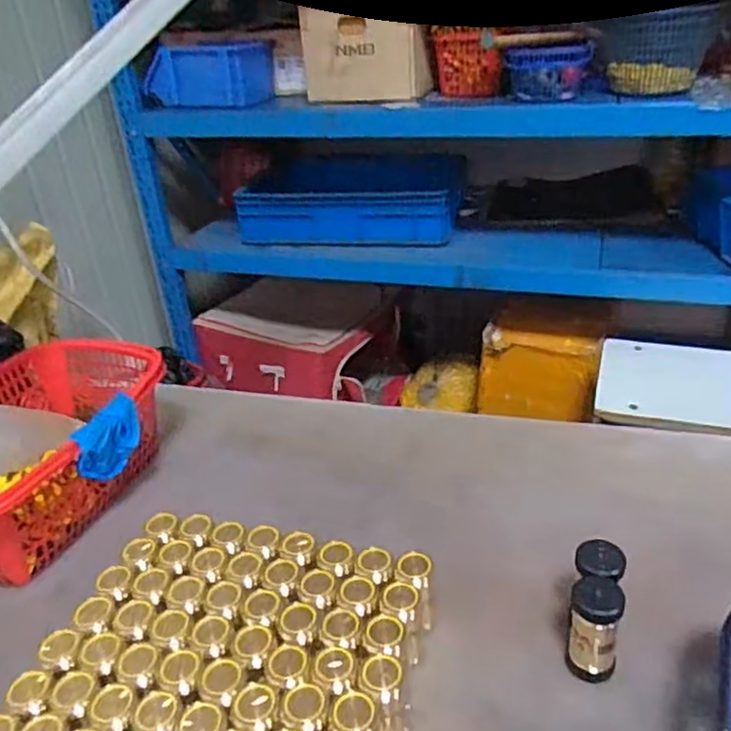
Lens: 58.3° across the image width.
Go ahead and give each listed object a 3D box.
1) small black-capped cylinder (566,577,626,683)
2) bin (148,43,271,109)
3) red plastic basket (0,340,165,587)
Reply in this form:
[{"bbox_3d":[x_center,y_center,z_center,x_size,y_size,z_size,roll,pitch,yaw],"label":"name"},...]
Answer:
[{"bbox_3d":[0.165,0.191,0.472,0.034,0.080,0.027,6,32,17],"label":"small black-capped cylinder"},{"bbox_3d":[-0.326,-0.609,1.379,0.232,0.115,0.136,8,33,21],"label":"bin"},{"bbox_3d":[-0.342,0.078,0.689,0.218,0.110,0.295,11,34,24],"label":"red plastic basket"}]

